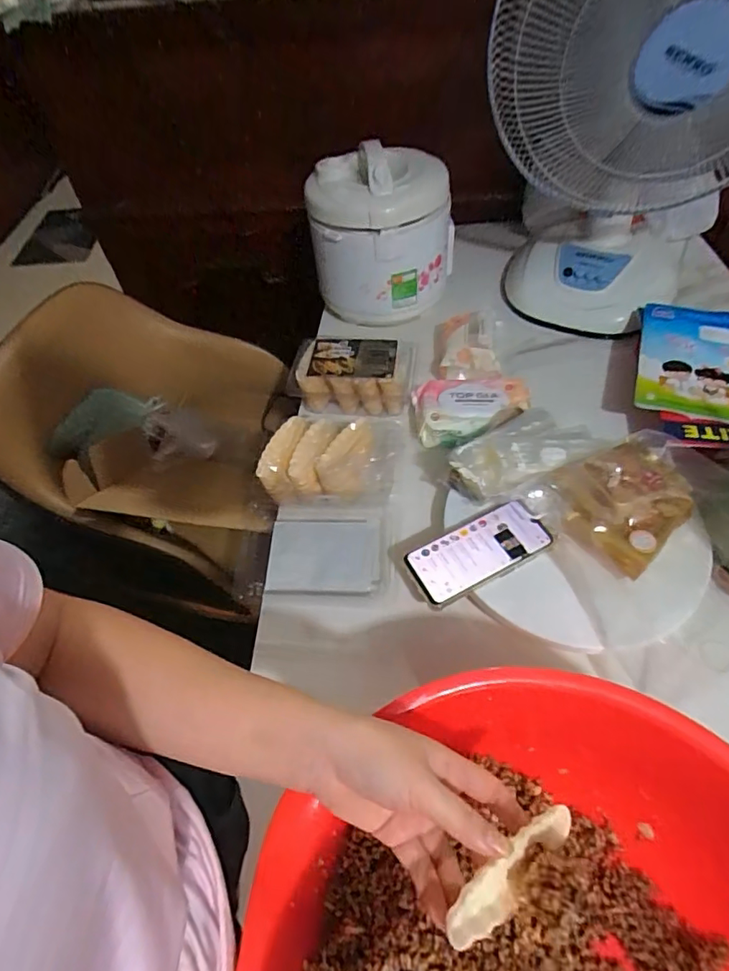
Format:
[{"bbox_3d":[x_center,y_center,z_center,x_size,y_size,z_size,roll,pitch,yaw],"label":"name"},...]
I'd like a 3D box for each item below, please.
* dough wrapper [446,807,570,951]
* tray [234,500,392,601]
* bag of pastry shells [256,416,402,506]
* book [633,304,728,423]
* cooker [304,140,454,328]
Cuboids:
[{"bbox_3d":[0.088,0.226,0.315,0.104,0.035,0.008,-23,12,-32],"label":"dough wrapper"},{"bbox_3d":[-0.063,0.079,0.690,0.189,0.032,0.133,-3,53,3],"label":"tray"},{"bbox_3d":[-0.044,-0.036,0.735,0.174,0.062,0.117,1,53,6],"label":"bag of pastry shells"},{"bbox_3d":[0.500,-0.189,0.791,0.172,0.016,0.266,14,52,16],"label":"book"},{"bbox_3d":[0.035,-0.442,0.939,0.223,0.240,0.234,9,54,12],"label":"cooker"}]

